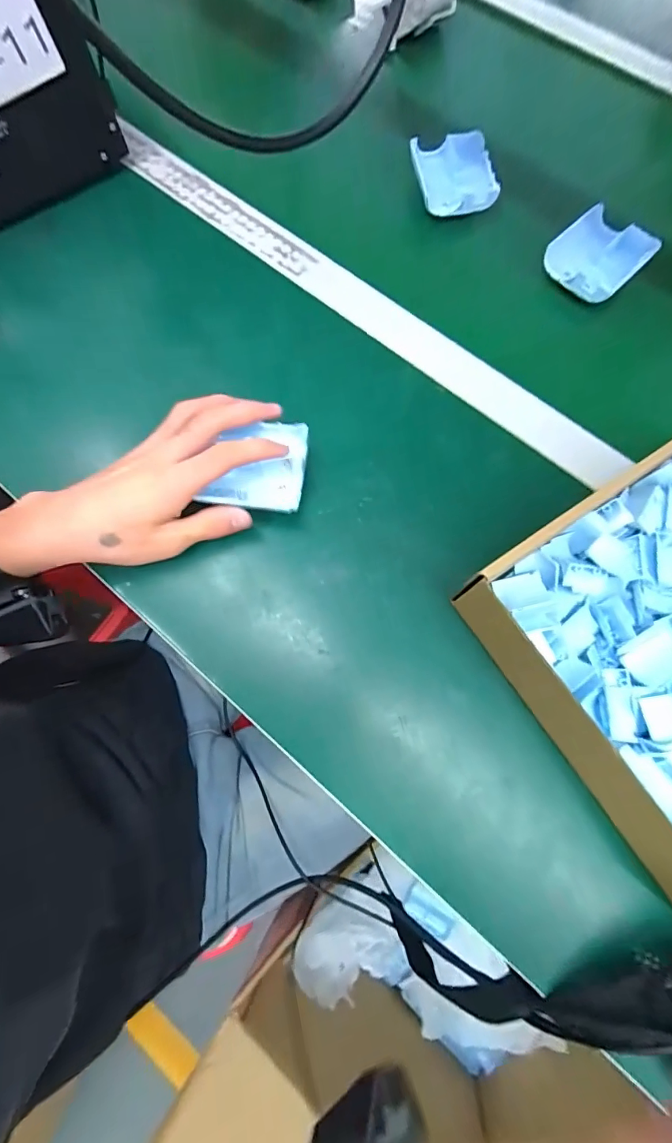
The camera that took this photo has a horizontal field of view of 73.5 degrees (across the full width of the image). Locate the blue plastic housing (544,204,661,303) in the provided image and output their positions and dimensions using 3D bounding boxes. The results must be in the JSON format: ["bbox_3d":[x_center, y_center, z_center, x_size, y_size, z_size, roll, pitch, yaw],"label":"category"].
[{"bbox_3d":[0.231,-0.279,0.397,0.069,0.016,0.079,44,80,10],"label":"blue plastic housing"}]

